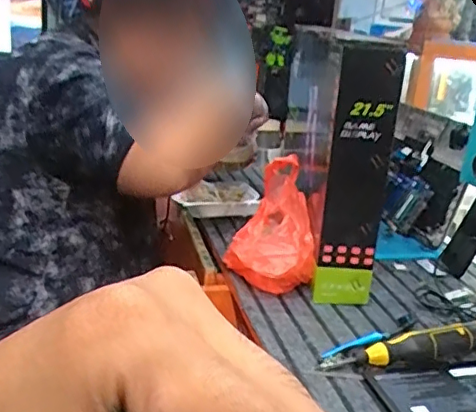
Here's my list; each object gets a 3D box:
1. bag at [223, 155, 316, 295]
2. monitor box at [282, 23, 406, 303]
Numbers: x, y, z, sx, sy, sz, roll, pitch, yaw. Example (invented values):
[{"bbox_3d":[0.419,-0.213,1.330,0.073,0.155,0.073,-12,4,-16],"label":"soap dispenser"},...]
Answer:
[{"bbox_3d":[0.053,0.033,0.829,0.120,0.168,0.131,3,19,-7],"label":"bag"},{"bbox_3d":[0.154,-0.113,0.991,0.089,0.335,0.525,6,19,-1],"label":"monitor box"}]

